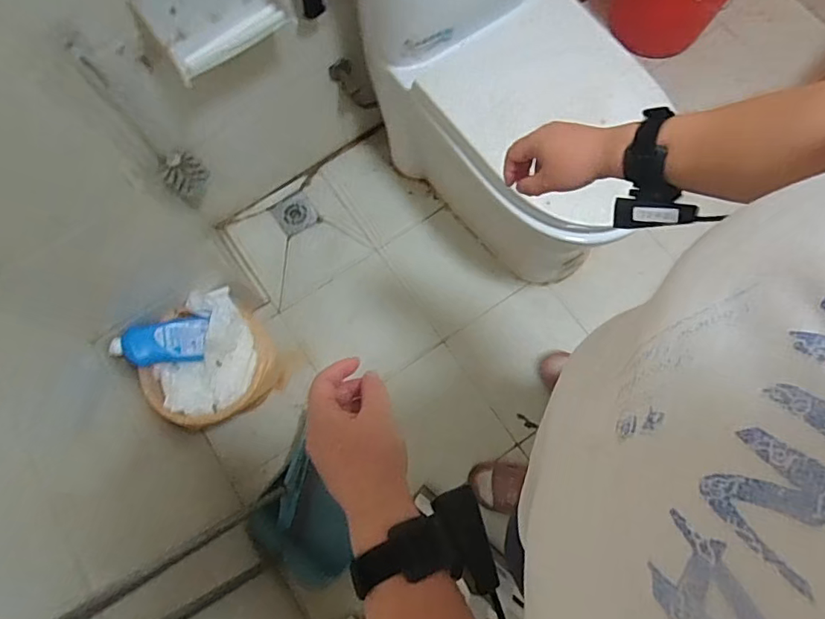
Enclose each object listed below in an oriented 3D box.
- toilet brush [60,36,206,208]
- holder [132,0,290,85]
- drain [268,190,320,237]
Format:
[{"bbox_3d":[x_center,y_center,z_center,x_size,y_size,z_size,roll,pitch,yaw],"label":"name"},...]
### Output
[{"bbox_3d":[-0.493,-0.319,1.002,0.111,0.480,0.082,43,80,11],"label":"toilet brush"},{"bbox_3d":[-0.313,-0.472,0.830,0.197,0.109,0.091,-33,77,-7],"label":"holder"},{"bbox_3d":[-0.320,-0.263,1.411,0.105,0.012,0.104,-34,77,-7],"label":"drain"}]

